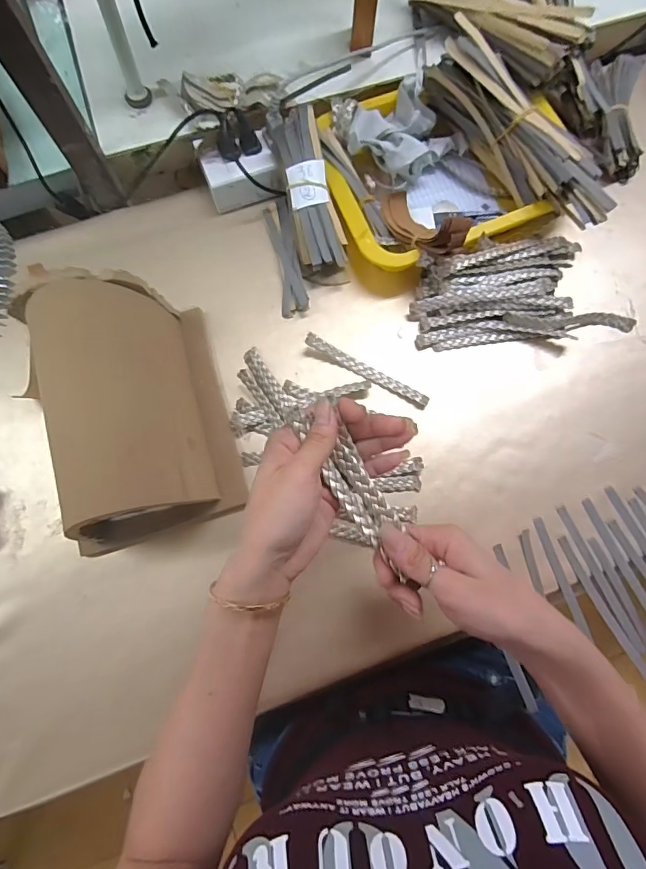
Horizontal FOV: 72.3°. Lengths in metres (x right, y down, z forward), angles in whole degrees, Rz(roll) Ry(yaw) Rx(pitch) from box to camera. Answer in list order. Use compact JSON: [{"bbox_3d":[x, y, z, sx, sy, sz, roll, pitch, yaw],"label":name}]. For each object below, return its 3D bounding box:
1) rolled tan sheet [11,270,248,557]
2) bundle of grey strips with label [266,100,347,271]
[{"bbox_3d":[-0.162,-0.020,0.378,0.148,0.107,0.215,-12,80,-2],"label":"rolled tan sheet"},{"bbox_3d":[-0.015,-0.246,0.443,0.044,0.027,0.157,-15,95,-3],"label":"bundle of grey strips with label"}]

